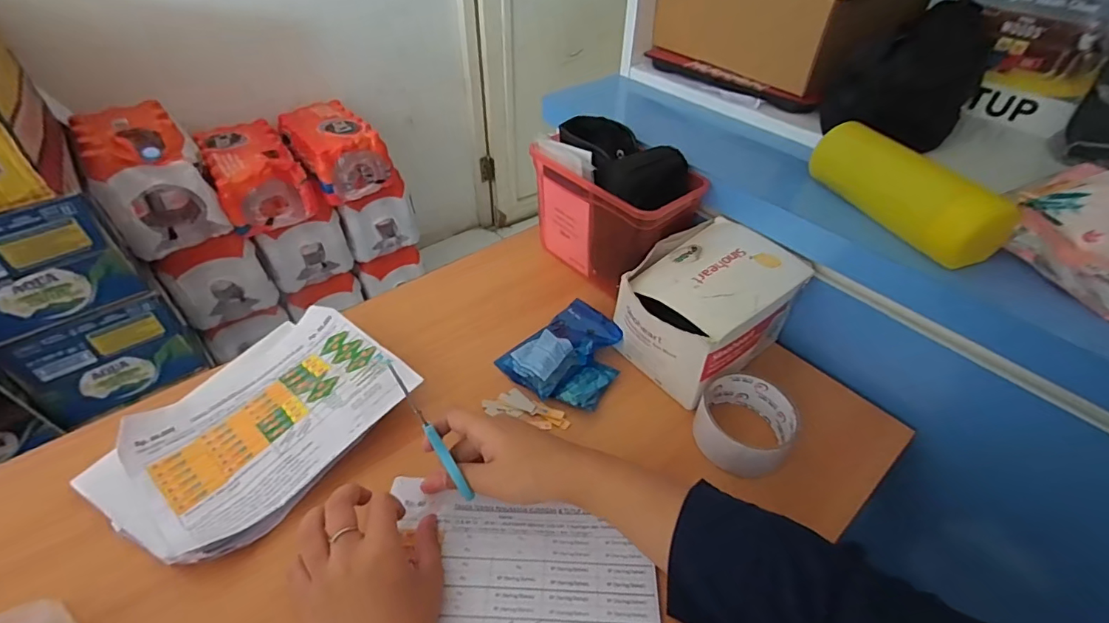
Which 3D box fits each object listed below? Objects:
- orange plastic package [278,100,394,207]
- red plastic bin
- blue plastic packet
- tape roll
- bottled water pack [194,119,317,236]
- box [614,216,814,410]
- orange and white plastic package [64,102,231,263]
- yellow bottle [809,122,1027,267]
[{"bbox_3d":[-0.583,-0.427,1.307,0.187,0.150,0.285,-29,51,-29],"label":"orange plastic package"},{"bbox_3d":[0.072,-0.115,0.608,0.120,0.159,0.197,-33,53,-28],"label":"red plastic bin"},{"bbox_3d":[0.016,0.044,0.503,0.112,0.031,0.103,-30,52,-29],"label":"blue plastic packet"},{"bbox_3d":[0.169,0.102,0.446,0.084,0.042,0.089,1,43,-1],"label":"tape roll"},{"bbox_3d":[-0.741,-0.339,1.216,0.184,0.156,0.291,-28,51,-28],"label":"bottled water pack"},{"bbox_3d":[0.150,-0.006,0.504,0.165,0.096,0.126,-33,54,-32],"label":"box"},{"bbox_3d":[-0.873,-0.296,1.076,0.187,0.225,0.275,-29,51,-28],"label":"orange and white plastic package"},{"bbox_3d":[0.329,-0.120,0.461,0.062,0.061,0.175,-13,45,-15],"label":"yellow bottle"}]

